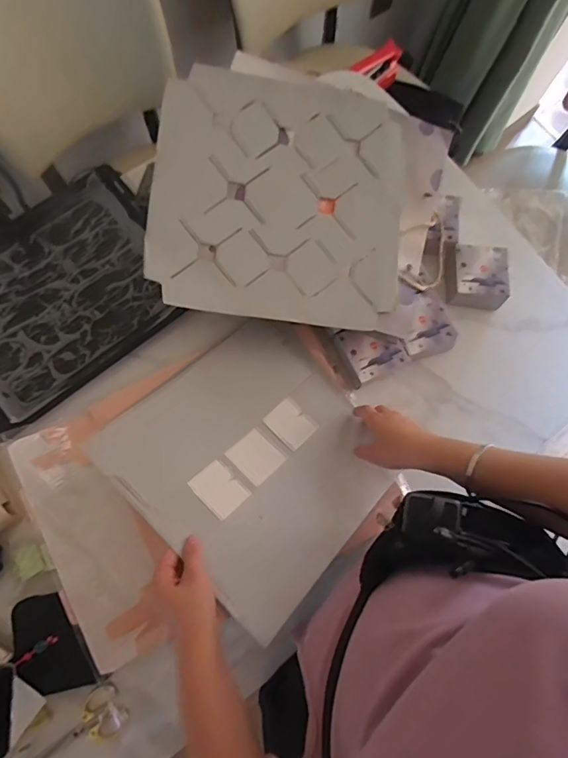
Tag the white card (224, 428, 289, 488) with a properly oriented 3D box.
[{"bbox_3d":[-0.038,0.106,0.634,0.065,0.004,0.063,41,57,14],"label":"white card"}]

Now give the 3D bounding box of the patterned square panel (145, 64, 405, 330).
[{"bbox_3d":[0.000,-0.275,0.678,0.365,0.019,0.388,6,81,-8],"label":"patterned square panel"}]

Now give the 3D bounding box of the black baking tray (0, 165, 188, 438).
[{"bbox_3d":[-0.366,-0.140,0.740,0.395,0.029,0.311,-41,80,-10],"label":"black baking tray"}]

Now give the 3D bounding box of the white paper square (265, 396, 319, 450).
[{"bbox_3d":[0.012,0.064,0.671,0.067,0.010,0.058,42,68,16],"label":"white paper square"}]

